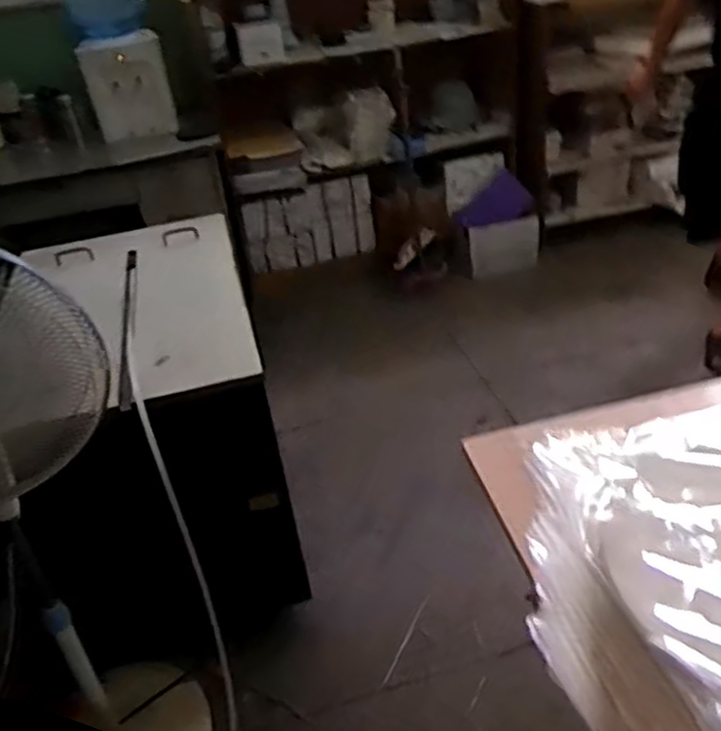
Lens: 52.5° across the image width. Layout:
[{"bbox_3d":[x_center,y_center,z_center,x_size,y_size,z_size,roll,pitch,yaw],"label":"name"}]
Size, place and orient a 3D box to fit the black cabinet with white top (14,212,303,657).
[{"bbox_3d":[-0.448,0.127,1.712,0.479,0.666,0.754,-13,33,-7],"label":"black cabinet with white top"}]

